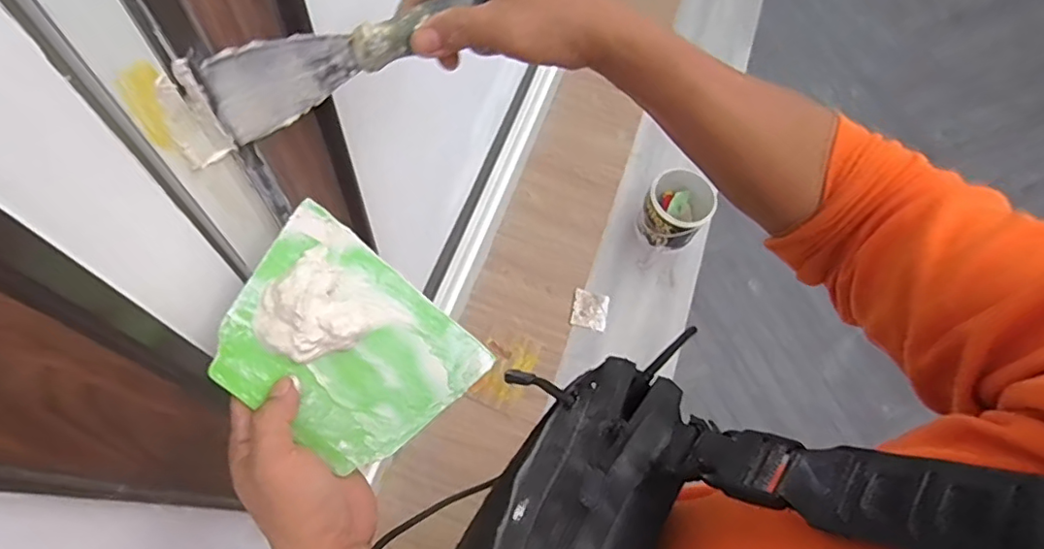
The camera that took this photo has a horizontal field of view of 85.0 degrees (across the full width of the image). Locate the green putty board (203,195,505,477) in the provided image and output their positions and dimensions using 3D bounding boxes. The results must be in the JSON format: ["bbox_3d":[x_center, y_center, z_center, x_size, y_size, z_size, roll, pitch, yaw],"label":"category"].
[{"bbox_3d":[-0.118,0.050,0.383,0.162,0.016,0.123,42,75,-9],"label":"green putty board"}]

